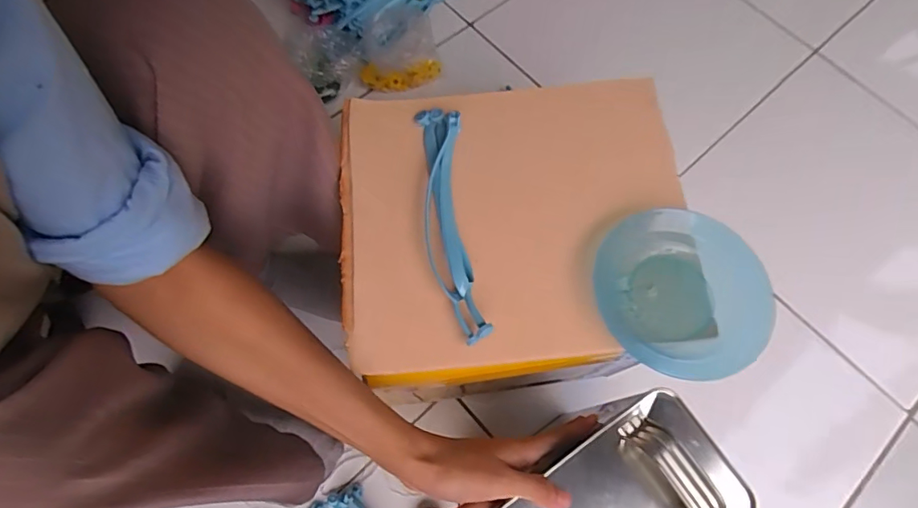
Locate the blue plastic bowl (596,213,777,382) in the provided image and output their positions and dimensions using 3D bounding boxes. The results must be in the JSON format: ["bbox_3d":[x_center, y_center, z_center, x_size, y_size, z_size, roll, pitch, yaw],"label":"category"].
[{"bbox_3d":[0.169,0.029,0.380,0.121,0.026,0.125,1,69,-2],"label":"blue plastic bowl"}]

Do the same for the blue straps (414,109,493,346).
[{"bbox_3d":[-0.008,-0.030,0.392,0.036,0.019,0.198,-6,69,-5],"label":"blue straps"}]

